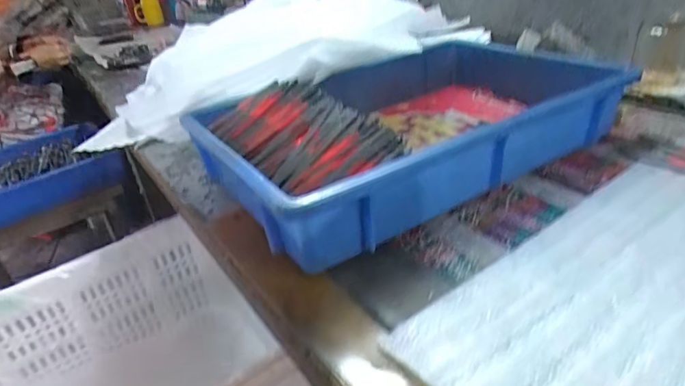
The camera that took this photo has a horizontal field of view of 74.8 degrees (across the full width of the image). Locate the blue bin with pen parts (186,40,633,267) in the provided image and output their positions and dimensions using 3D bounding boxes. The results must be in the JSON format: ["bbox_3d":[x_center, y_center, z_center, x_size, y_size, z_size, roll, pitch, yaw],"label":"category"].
[{"bbox_3d":[0.067,-0.091,0.514,0.435,0.095,0.304,-23,34,-24],"label":"blue bin with pen parts"}]

